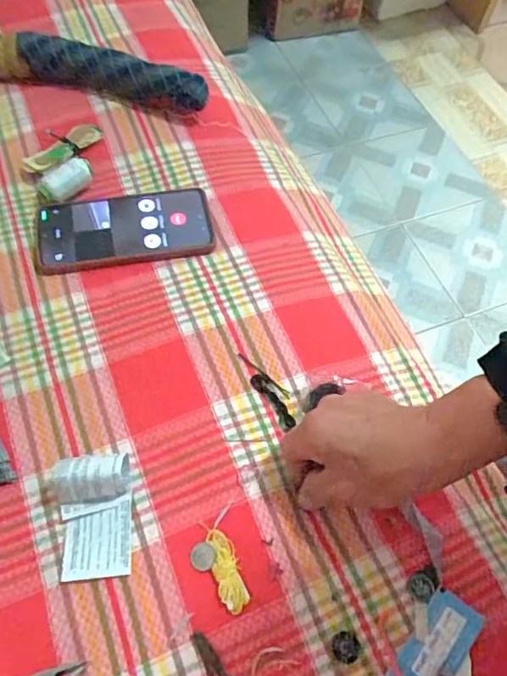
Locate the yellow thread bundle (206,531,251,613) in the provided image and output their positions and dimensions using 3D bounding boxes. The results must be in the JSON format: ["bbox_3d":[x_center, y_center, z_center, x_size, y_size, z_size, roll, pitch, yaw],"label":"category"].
[{"bbox_3d":[-0.019,0.161,0.374,0.019,0.005,0.054,-16,63,-13],"label":"yellow thread bundle"}]

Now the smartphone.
[{"bbox_3d":[-0.126,-0.109,0.521,0.164,0.009,0.089,-10,61,-10],"label":"smartphone"}]

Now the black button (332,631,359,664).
[{"bbox_3d":[0.061,0.204,0.354,0.018,0.004,0.018,2,60,-3],"label":"black button"}]

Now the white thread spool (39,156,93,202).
[{"bbox_3d":[-0.183,-0.155,0.529,0.022,0.026,0.053,41,65,18],"label":"white thread spool"}]

